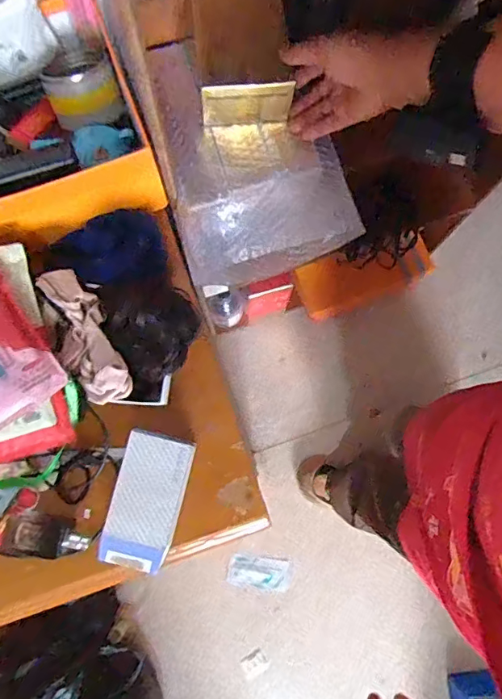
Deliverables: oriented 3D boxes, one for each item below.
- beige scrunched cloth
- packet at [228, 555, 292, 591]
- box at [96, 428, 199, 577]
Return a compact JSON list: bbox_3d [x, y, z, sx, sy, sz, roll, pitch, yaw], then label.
[{"bbox_3d":[-0.158,-0.013,0.459,0.052,0.024,0.132,-25,81,-6],"label":"beige scrunched cloth"},{"bbox_3d":[0.020,0.491,1.085,0.143,0.006,0.066,12,75,-9],"label":"packet"},{"bbox_3d":[-0.097,0.142,0.471,0.063,0.033,0.121,14,79,2],"label":"box"}]

